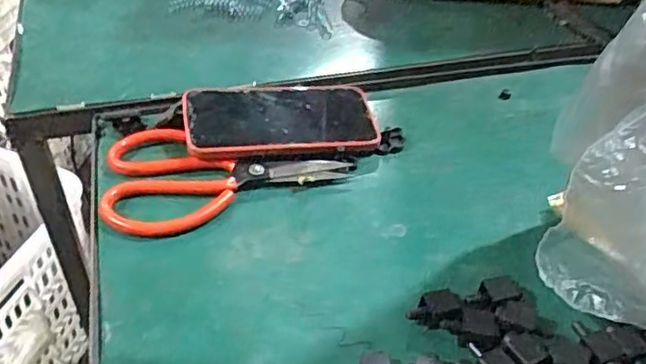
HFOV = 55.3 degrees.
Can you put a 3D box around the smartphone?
[{"bbox_3d":[-0.035,-0.055,0.519,0.157,0.009,0.079,-1,50,-12],"label":"smartphone"}]

